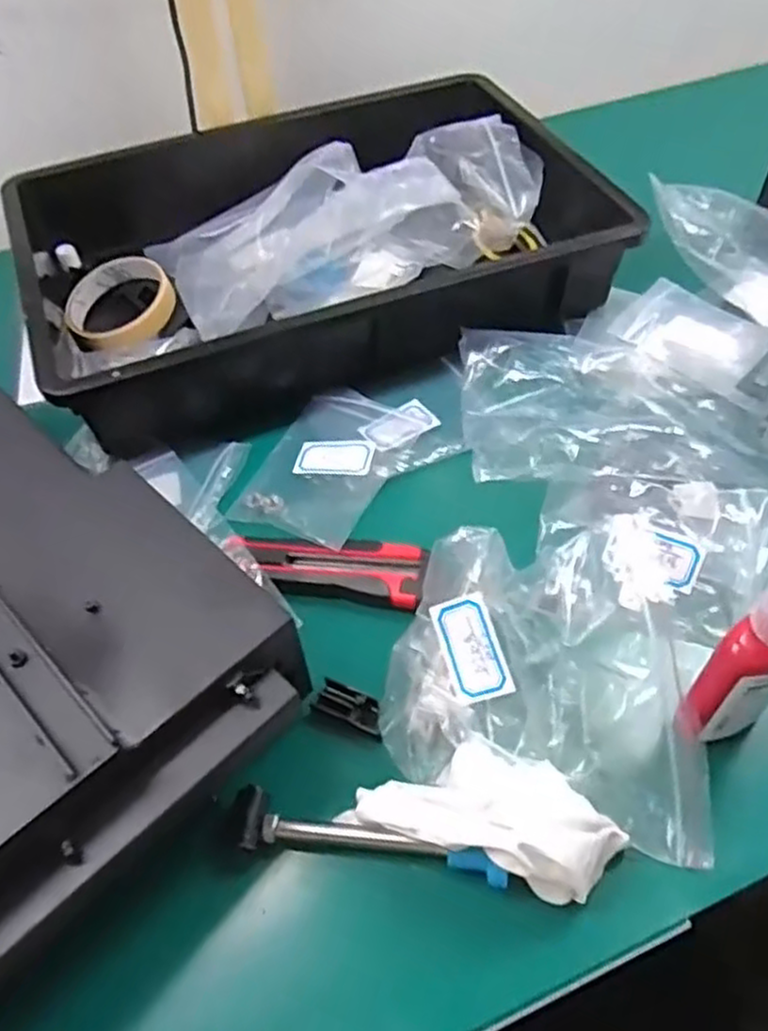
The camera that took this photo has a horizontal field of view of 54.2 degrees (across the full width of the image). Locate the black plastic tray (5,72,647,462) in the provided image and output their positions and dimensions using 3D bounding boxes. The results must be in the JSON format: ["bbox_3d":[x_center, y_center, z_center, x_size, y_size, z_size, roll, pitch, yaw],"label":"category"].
[{"bbox_3d":[-0.053,-0.229,0.587,0.431,0.103,0.296,-18,54,-11],"label":"black plastic tray"}]

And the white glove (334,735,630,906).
[{"bbox_3d":[0.048,0.134,0.349,0.124,0.050,0.058,16,55,15],"label":"white glove"}]

